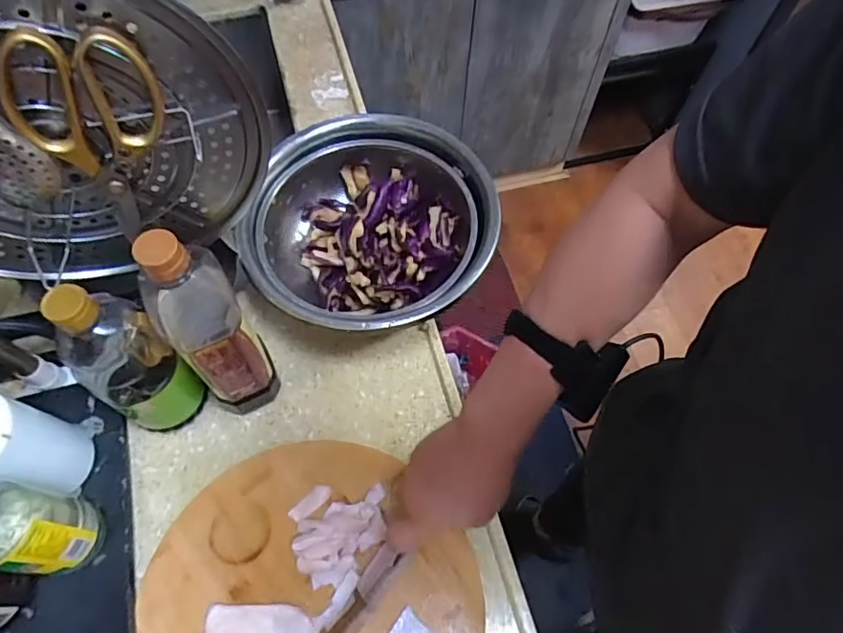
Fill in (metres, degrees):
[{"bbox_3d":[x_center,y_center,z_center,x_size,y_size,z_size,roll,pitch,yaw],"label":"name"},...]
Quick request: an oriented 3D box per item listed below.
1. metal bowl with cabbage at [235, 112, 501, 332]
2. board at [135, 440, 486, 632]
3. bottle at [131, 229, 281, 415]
[{"bbox_3d":[-0.056,-0.094,0.676,0.271,0.118,0.283,0,63,-1],"label":"metal bowl with cabbage"},{"bbox_3d":[-0.115,0.281,0.530,0.304,0.027,0.309,0,63,-1],"label":"board"},{"bbox_3d":[-0.195,0.017,0.525,0.067,0.277,0.065,-30,67,-16],"label":"bottle"}]

